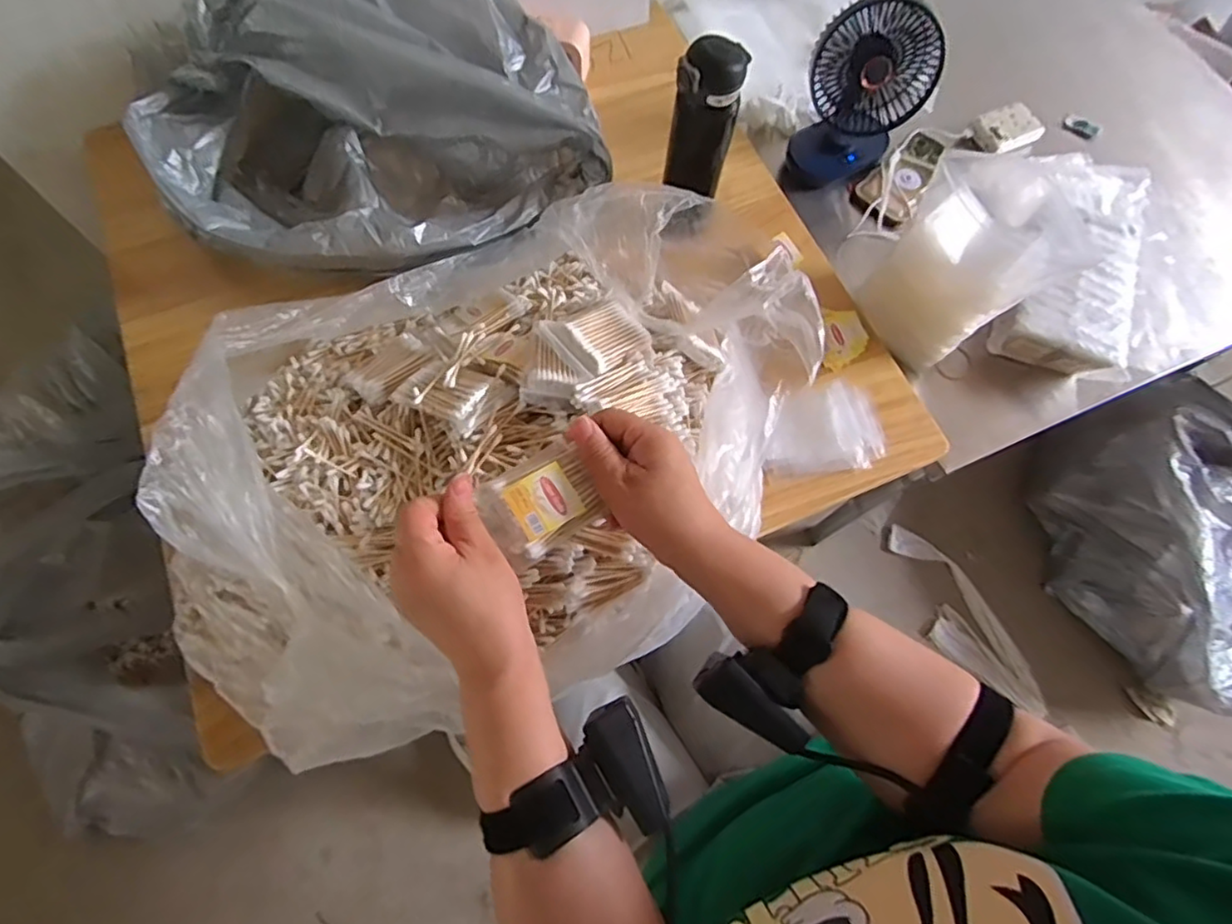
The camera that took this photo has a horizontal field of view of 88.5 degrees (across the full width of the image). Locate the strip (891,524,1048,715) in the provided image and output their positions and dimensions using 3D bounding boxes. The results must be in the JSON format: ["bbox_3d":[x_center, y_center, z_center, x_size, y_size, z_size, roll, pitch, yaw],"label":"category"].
[{"bbox_3d":[0.608,0.280,1.119,0.131,0.022,0.364,-28,72,-12],"label":"strip"}]

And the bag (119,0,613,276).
[{"bbox_3d":[-0.251,-0.363,0.673,0.455,0.184,0.305,-15,69,-8],"label":"bag"}]

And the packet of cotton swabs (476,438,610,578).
[{"bbox_3d":[-0.050,0.028,0.421,0.070,0.021,0.059,-34,73,-14],"label":"packet of cotton swabs"}]

